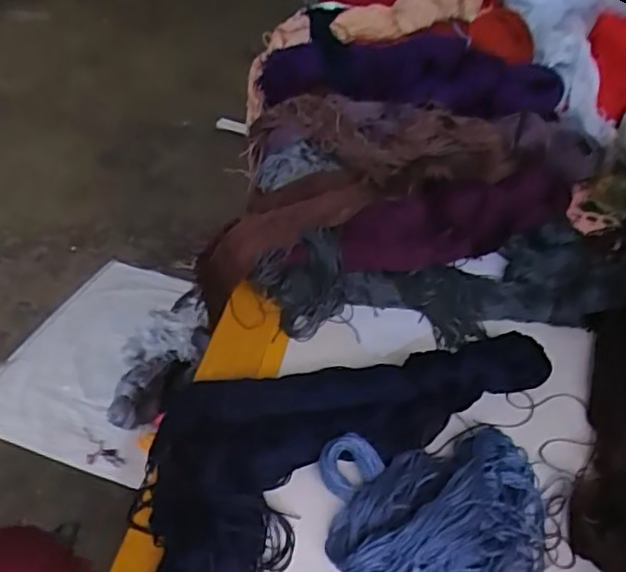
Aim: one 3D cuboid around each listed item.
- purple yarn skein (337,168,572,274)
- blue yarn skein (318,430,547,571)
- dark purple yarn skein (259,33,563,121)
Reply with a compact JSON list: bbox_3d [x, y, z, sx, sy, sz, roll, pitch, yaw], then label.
[{"bbox_3d":[0.130,-0.064,0.579,0.225,0.046,0.075,-19,47,-19],"label":"purple yarn skein"},{"bbox_3d":[0.081,0.143,0.380,0.137,0.032,0.115,-5,41,-5],"label":"blue yarn skein"},{"bbox_3d":[0.088,-0.231,0.713,0.358,0.080,0.092,15,44,30],"label":"dark purple yarn skein"}]

